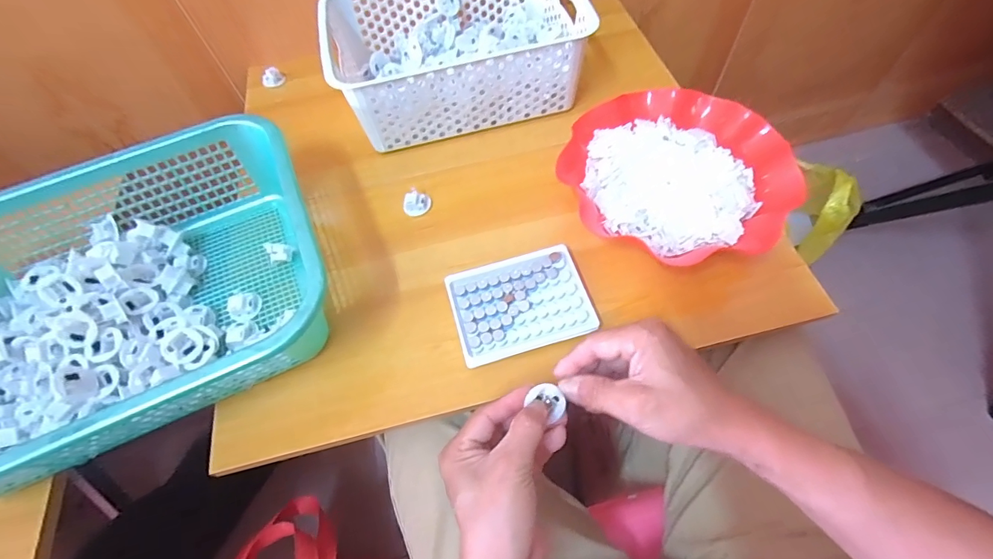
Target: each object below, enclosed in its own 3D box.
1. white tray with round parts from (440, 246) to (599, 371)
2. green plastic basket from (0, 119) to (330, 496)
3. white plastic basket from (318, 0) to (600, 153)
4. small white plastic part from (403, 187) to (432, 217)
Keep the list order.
[{"bbox_3d":[0.023,0.022,0.436,0.130,0.014,0.097,-16,61,-4],"label":"white tray with round parts"},{"bbox_3d":[-0.355,0.024,0.421,0.388,0.104,0.294,-24,62,-9],"label":"green plastic basket"},{"bbox_3d":[-0.051,-0.299,0.571,0.302,0.101,0.199,-14,61,-4],"label":"white plastic basket"},{"bbox_3d":[-0.094,-0.090,0.518,0.031,0.014,0.029,-2,61,3],"label":"small white plastic part"}]

